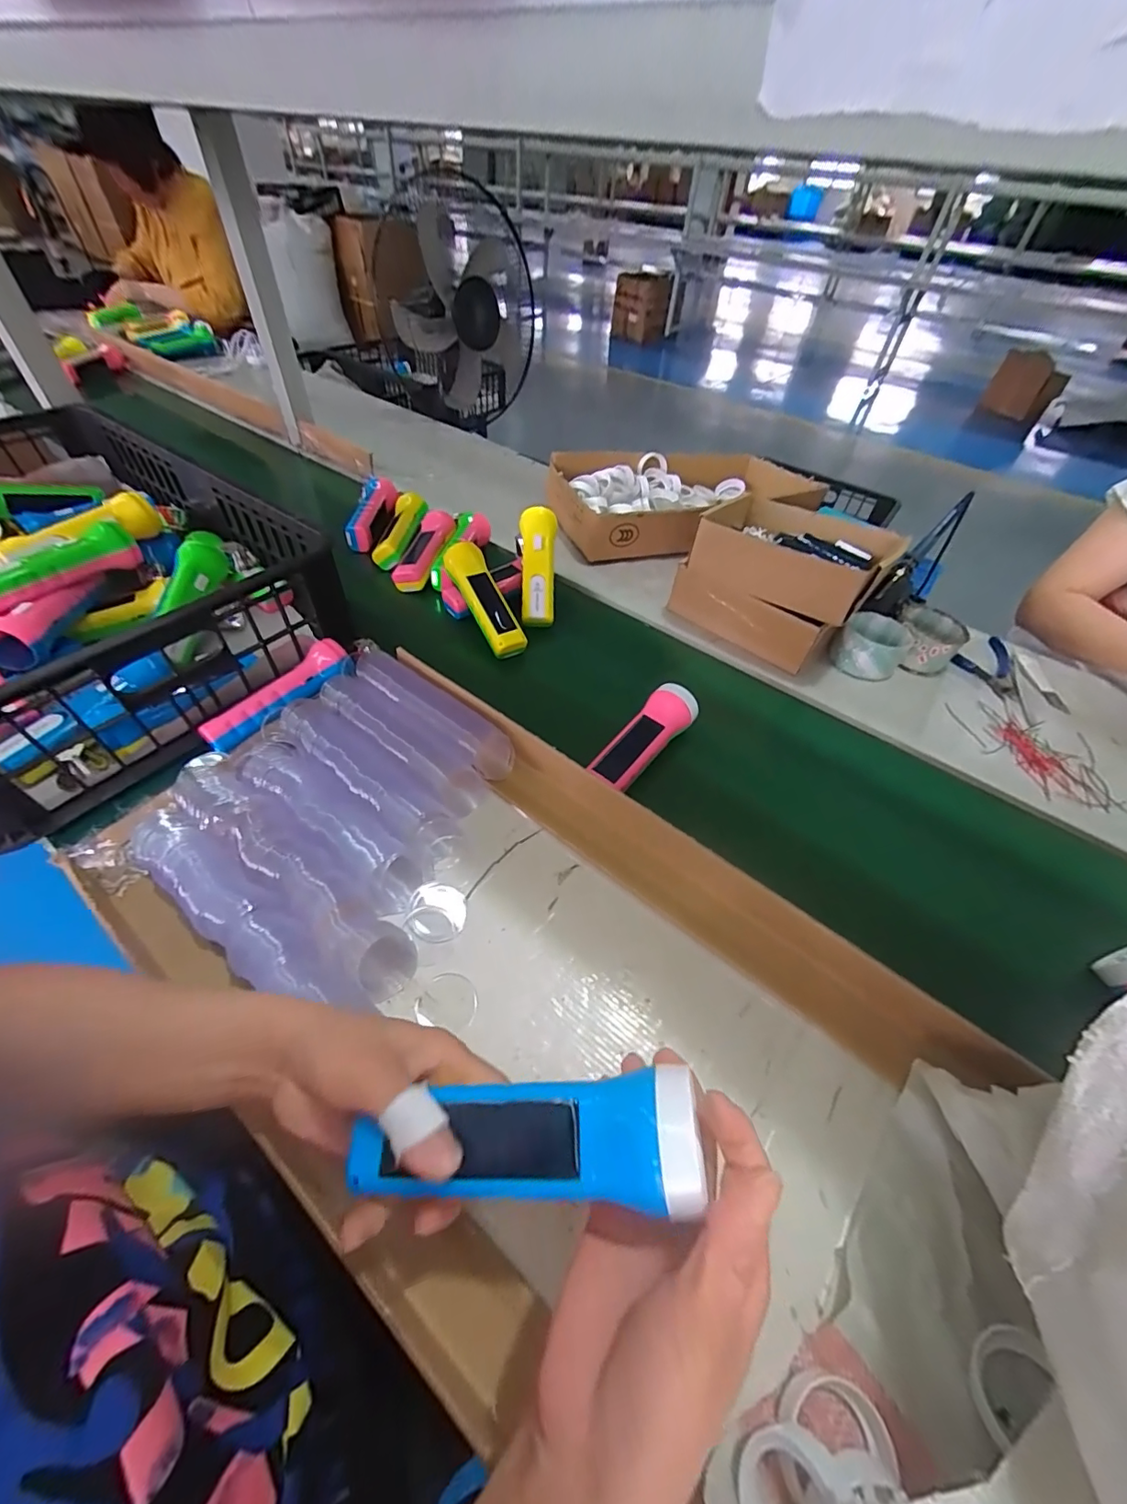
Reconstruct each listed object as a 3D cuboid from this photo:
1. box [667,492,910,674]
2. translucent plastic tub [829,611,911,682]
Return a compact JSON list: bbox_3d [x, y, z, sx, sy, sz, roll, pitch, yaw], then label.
[{"bbox_3d":[0.303,-0.243,0.700,0.217,0.153,0.202,35,56,23],"label":"box"},{"bbox_3d":[0.404,-0.139,0.675,0.082,0.053,0.082,2,50,-2],"label":"translucent plastic tub"}]

